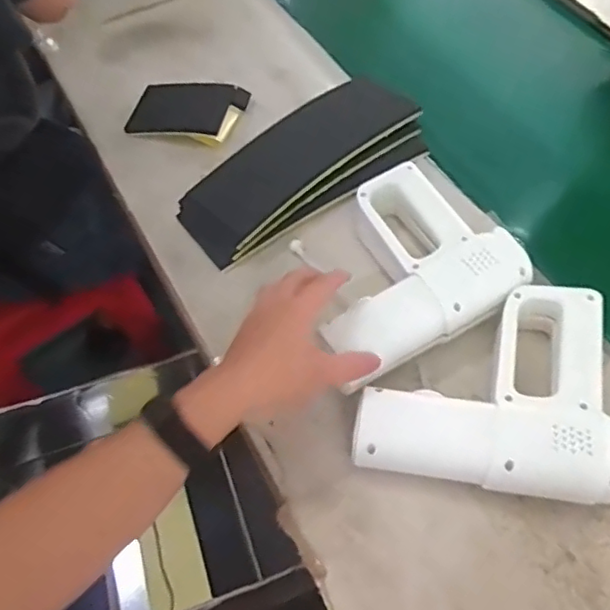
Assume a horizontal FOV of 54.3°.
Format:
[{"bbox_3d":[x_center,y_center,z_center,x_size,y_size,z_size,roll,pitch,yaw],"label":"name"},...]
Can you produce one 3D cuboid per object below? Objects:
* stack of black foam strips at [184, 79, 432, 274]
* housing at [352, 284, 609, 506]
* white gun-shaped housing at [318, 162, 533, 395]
[{"bbox_3d":[0.004,-0.169,0.683,0.147,0.051,0.325,38,64,23],"label":"stack of black foam strips"},{"bbox_3d":[0.157,0.065,0.513,0.203,0.063,0.185,9,57,6],"label":"housing"},{"bbox_3d":[0.082,-0.037,0.583,0.207,0.068,0.193,-26,60,-16],"label":"white gun-shaped housing"}]

